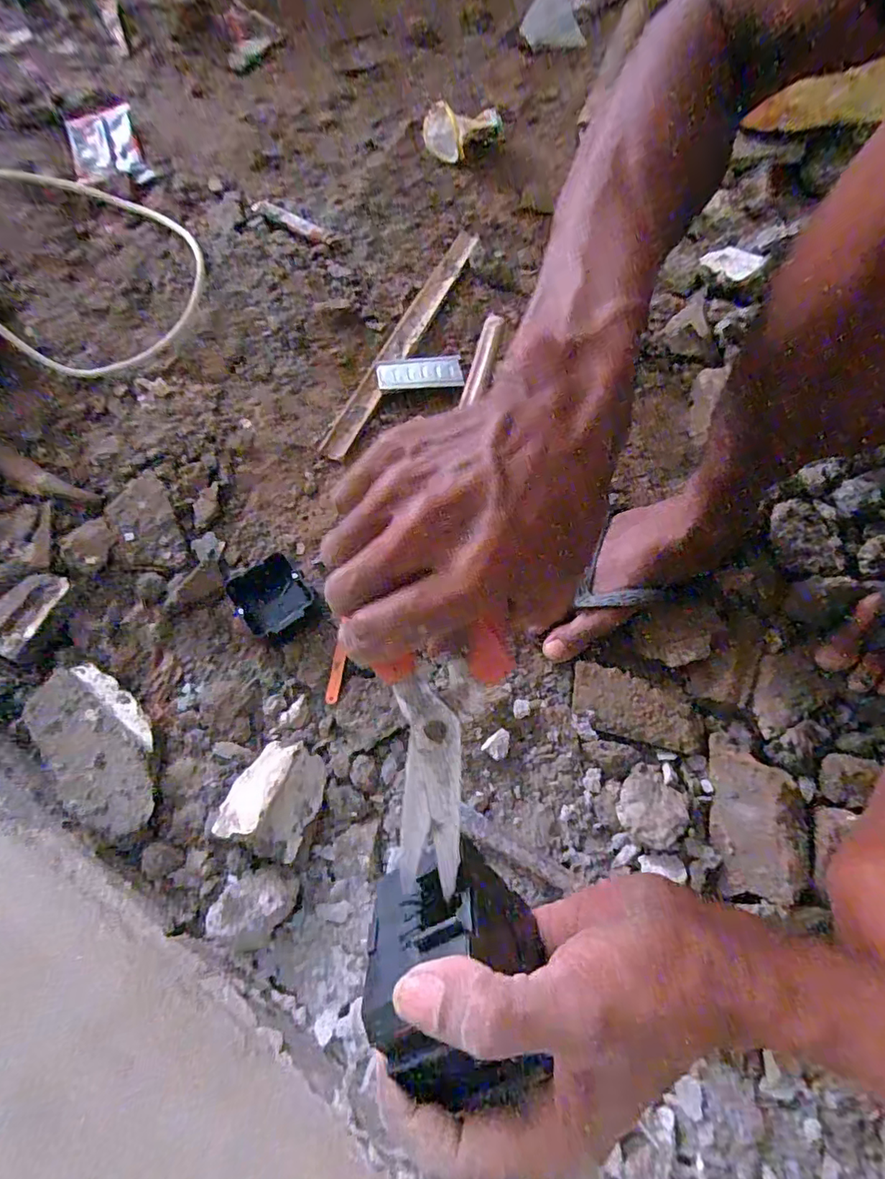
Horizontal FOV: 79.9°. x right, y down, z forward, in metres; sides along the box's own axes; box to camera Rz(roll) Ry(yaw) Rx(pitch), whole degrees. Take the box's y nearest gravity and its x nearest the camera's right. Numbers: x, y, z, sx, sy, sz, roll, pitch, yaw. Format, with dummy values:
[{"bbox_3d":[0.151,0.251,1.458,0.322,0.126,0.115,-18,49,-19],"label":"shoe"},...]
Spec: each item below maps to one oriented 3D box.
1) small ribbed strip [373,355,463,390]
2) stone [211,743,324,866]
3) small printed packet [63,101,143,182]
[{"bbox_3d":[-0.026,-0.252,0.612,0.099,0.008,0.037,-8,91,-9],"label":"small ribbed strip"},{"bbox_3d":[-0.145,0.175,0.454,0.075,0.050,0.083,21,74,4],"label":"stone"},{"bbox_3d":[-0.446,-0.592,0.695,0.092,0.017,0.078,-5,100,9],"label":"small printed packet"}]

